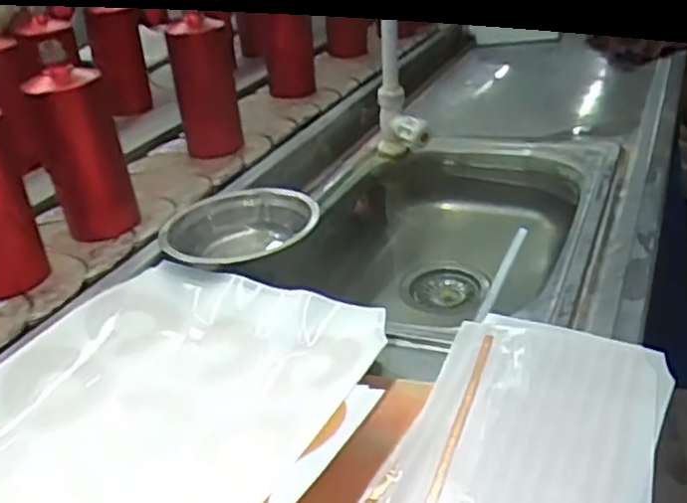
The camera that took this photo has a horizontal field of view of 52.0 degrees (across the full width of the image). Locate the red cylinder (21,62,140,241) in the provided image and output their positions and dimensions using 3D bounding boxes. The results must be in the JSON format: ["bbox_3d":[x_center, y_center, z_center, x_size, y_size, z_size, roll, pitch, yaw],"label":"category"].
[{"bbox_3d":[-0.288,-0.106,0.783,0.084,0.179,0.069,-15,32,-18],"label":"red cylinder"}]

